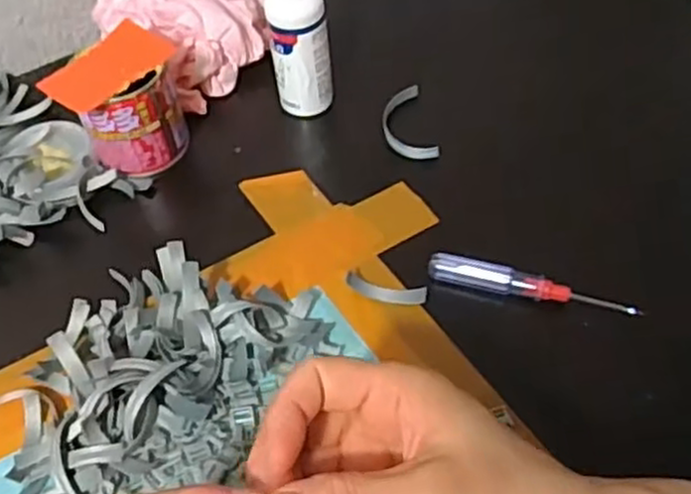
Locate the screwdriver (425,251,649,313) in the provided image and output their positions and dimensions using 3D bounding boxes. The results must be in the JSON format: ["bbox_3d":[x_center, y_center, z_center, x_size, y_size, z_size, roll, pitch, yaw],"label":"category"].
[{"bbox_3d":[0.108,0.022,0.434,0.118,0.011,0.014,12,54,14],"label":"screwdriver"}]

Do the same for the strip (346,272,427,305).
[{"bbox_3d":[0.024,0.026,0.439,0.048,0.009,0.011,8,53,12],"label":"strip"}]

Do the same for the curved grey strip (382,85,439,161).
[{"bbox_3d":[0.043,-0.087,0.528,0.032,0.010,0.070,-9,52,-2],"label":"curved grey strip"}]

